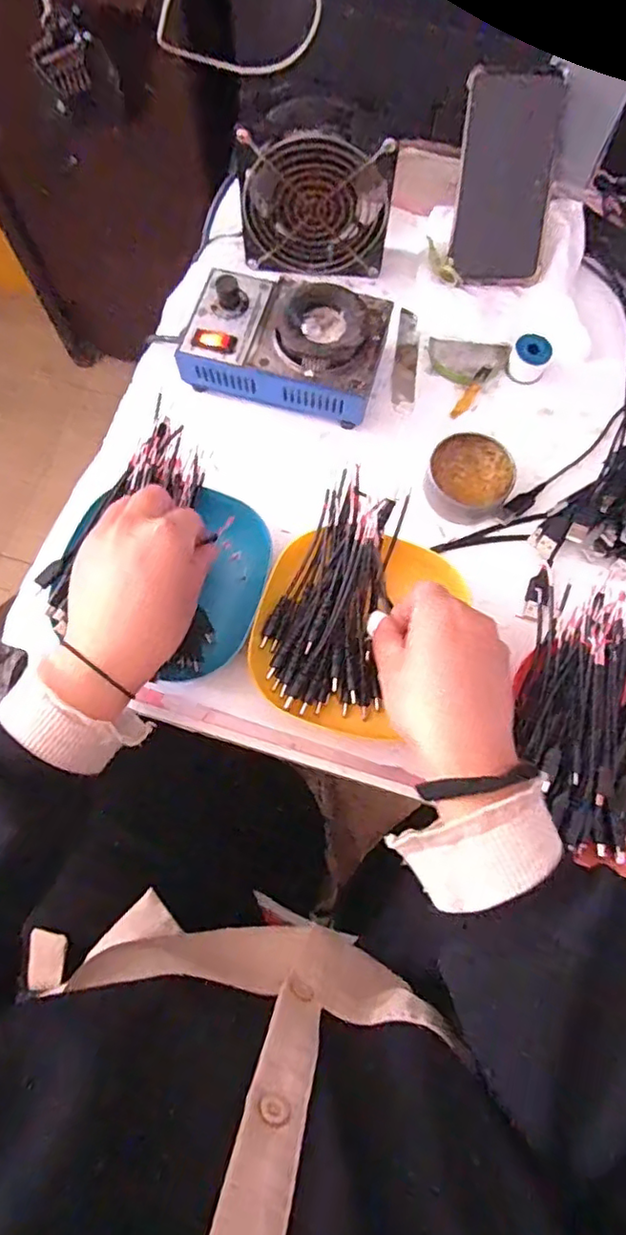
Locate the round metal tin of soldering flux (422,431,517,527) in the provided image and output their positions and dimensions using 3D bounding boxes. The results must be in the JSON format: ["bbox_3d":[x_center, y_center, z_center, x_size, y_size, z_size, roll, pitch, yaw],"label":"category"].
[{"bbox_3d":[0.118,-0.104,0.460,0.061,0.025,0.061,0,73,0],"label":"round metal tin of soldering flux"}]

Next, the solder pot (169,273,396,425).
[{"bbox_3d":[-0.021,-0.212,0.475,0.151,0.059,0.097,12,73,3],"label":"solder pot"}]

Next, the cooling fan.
[{"bbox_3d":[0.002,-0.328,0.486,0.117,0.100,0.033,-1,73,-1],"label":"cooling fan"}]

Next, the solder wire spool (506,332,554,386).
[{"bbox_3d":[0.176,-0.210,0.494,0.030,0.026,0.025,26,74,7],"label":"solder wire spool"}]

